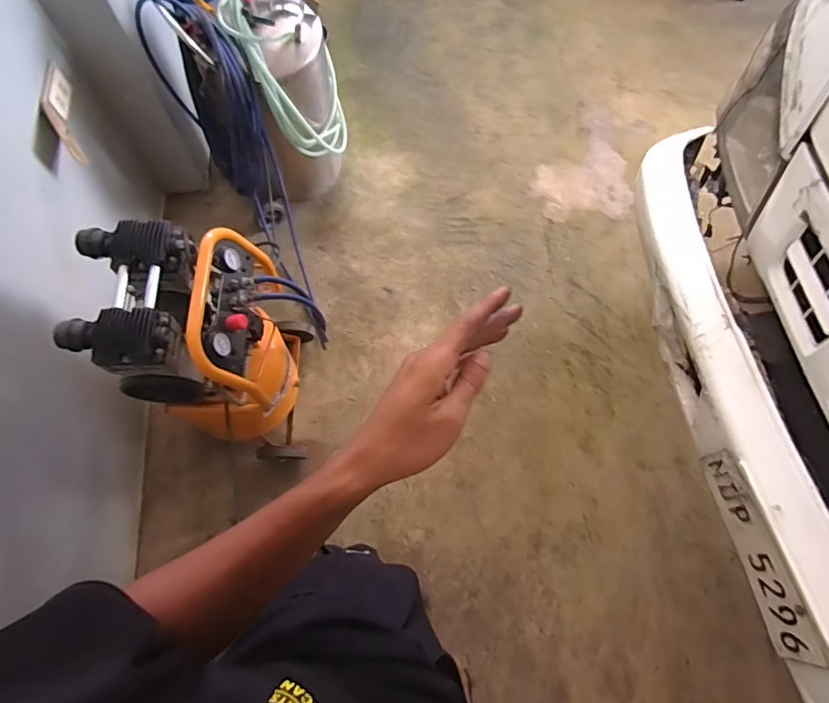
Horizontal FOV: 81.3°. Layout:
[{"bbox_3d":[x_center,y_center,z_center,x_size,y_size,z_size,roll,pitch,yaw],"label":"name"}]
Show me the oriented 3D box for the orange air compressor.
[{"bbox_3d":[-0.467,-0.014,1.154,0.300,0.651,0.389,7,69,0],"label":"orange air compressor"}]

